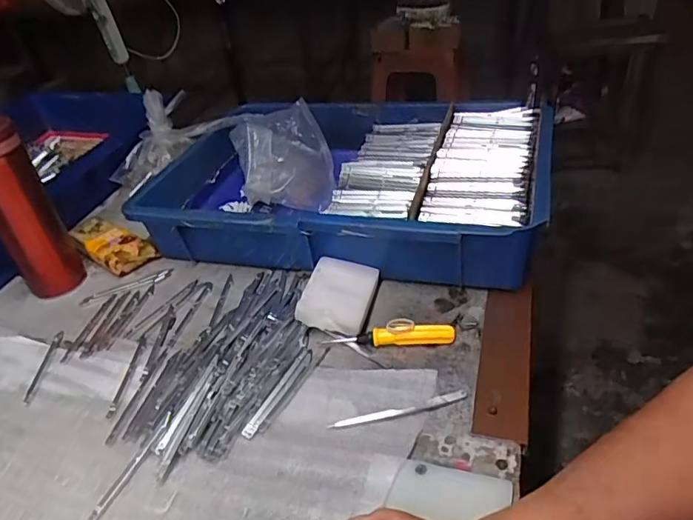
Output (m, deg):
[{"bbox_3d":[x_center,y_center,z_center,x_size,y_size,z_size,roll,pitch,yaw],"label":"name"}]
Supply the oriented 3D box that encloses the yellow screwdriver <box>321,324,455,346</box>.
[{"bbox_3d":[0.038,0.066,0.454,0.111,0.017,0.013,-3,36,5],"label":"yellow screwdriver"}]

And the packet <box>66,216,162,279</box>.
[{"bbox_3d":[-0.277,-0.015,0.606,0.107,0.035,0.048,18,43,30],"label":"packet"}]

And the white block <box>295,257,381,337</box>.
[{"bbox_3d":[-0.006,0.035,0.493,0.063,0.028,0.079,20,41,10],"label":"white block"}]

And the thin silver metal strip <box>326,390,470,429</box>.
[{"bbox_3d":[0.040,0.115,0.397,0.107,0.004,0.010,-11,36,-6],"label":"thin silver metal strip"}]

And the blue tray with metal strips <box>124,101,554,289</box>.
[{"bbox_3d":[-0.008,-0.088,0.611,0.438,0.099,0.269,6,38,17],"label":"blue tray with metal strips"}]

